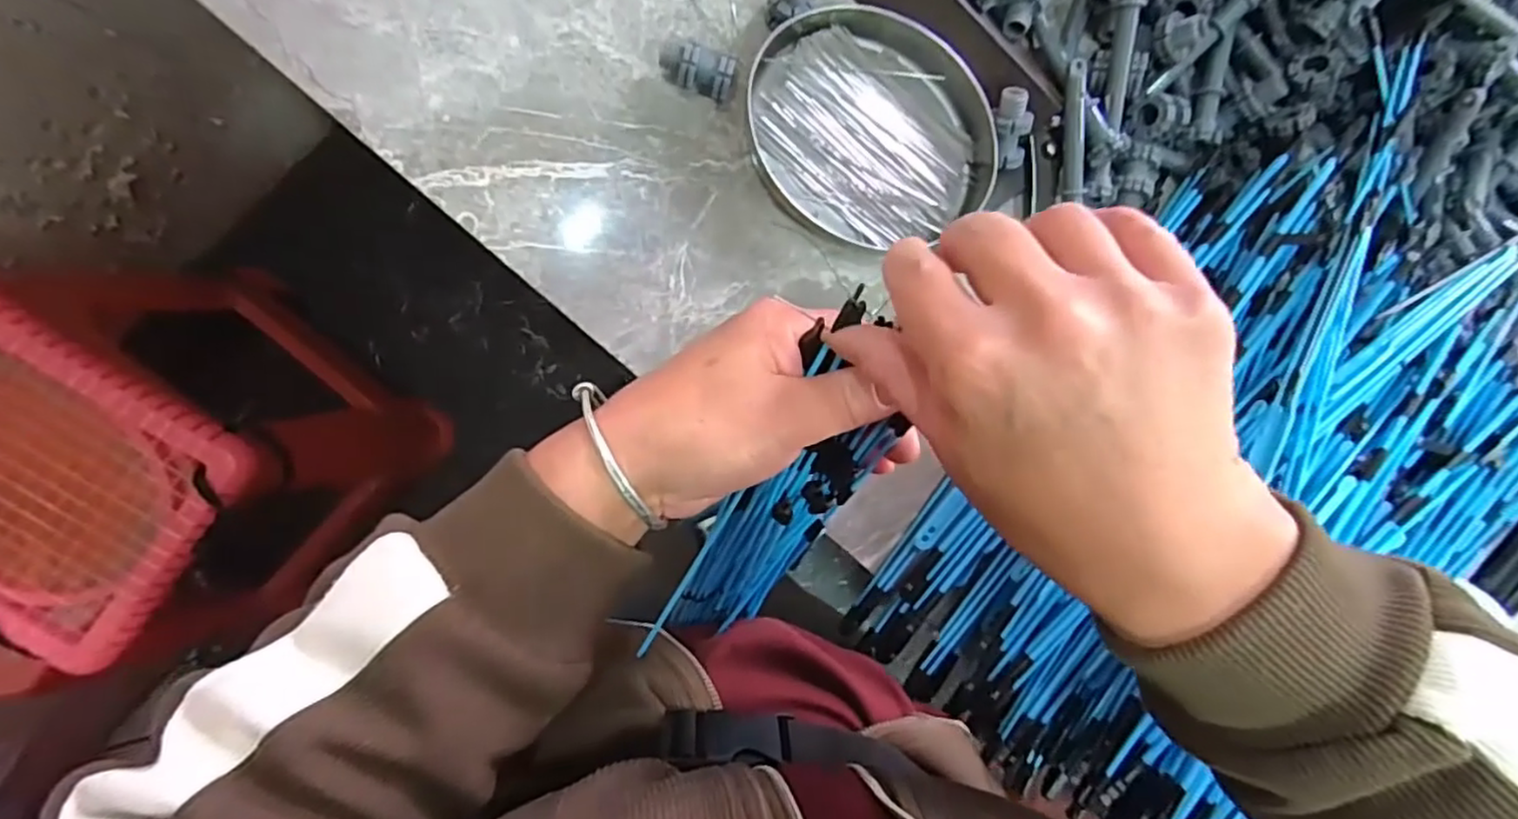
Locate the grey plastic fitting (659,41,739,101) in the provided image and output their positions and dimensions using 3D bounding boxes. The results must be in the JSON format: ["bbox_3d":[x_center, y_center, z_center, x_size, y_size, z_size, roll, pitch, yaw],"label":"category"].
[{"bbox_3d":[-0.032,-0.173,0.355,0.038,0.022,0.018,15,91,-8],"label":"grey plastic fitting"}]

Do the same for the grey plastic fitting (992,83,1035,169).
[{"bbox_3d":[0.135,-0.149,0.369,0.021,0.013,0.040,-11,118,-5],"label":"grey plastic fitting"}]

